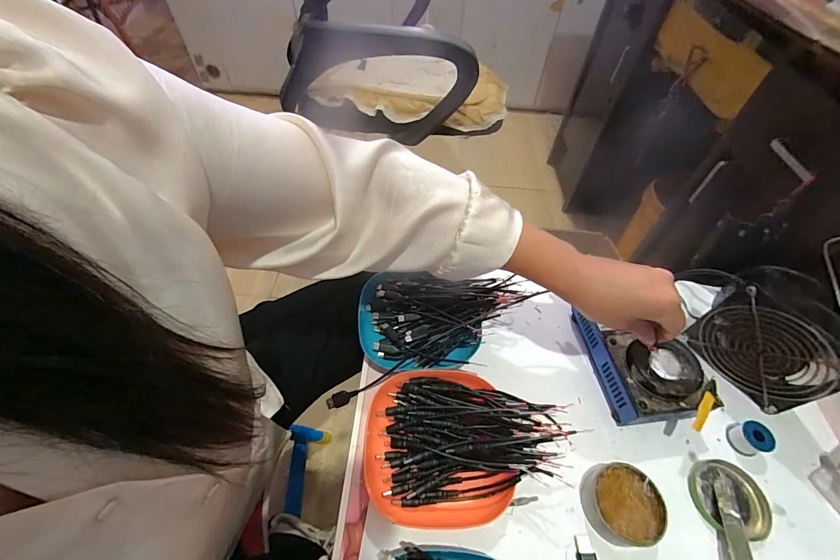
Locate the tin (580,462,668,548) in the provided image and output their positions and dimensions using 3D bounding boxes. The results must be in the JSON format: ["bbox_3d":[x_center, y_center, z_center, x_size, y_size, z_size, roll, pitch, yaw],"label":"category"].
[{"bbox_3d":[0.189,0.208,0.334,0.064,0.027,0.062,6,53,0],"label":"tin"}]

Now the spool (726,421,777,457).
[{"bbox_3d":[0.347,0.166,0.379,0.031,0.025,0.031,2,53,-3],"label":"spool"}]

